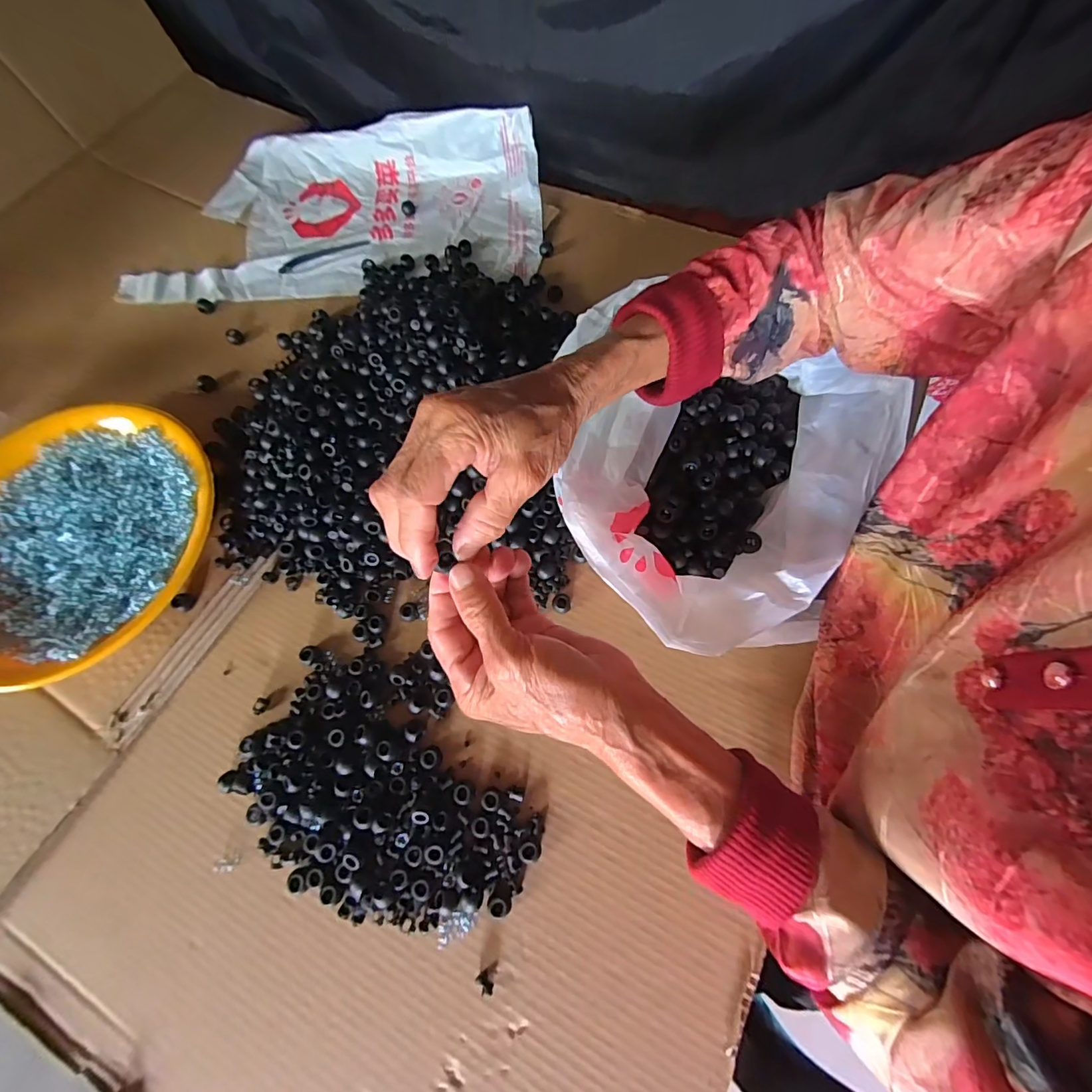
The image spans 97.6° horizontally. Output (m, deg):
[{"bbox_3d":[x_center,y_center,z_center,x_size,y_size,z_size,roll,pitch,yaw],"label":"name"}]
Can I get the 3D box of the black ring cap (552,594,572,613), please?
[{"bbox_3d":[0.012,0.046,0.383,0.015,0.007,0.016,-1,70,2],"label":"black ring cap"}]

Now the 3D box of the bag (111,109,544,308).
[{"bbox_3d":[-0.239,-0.392,0.542,0.465,0.048,0.241,0,70,2],"label":"bag"}]

